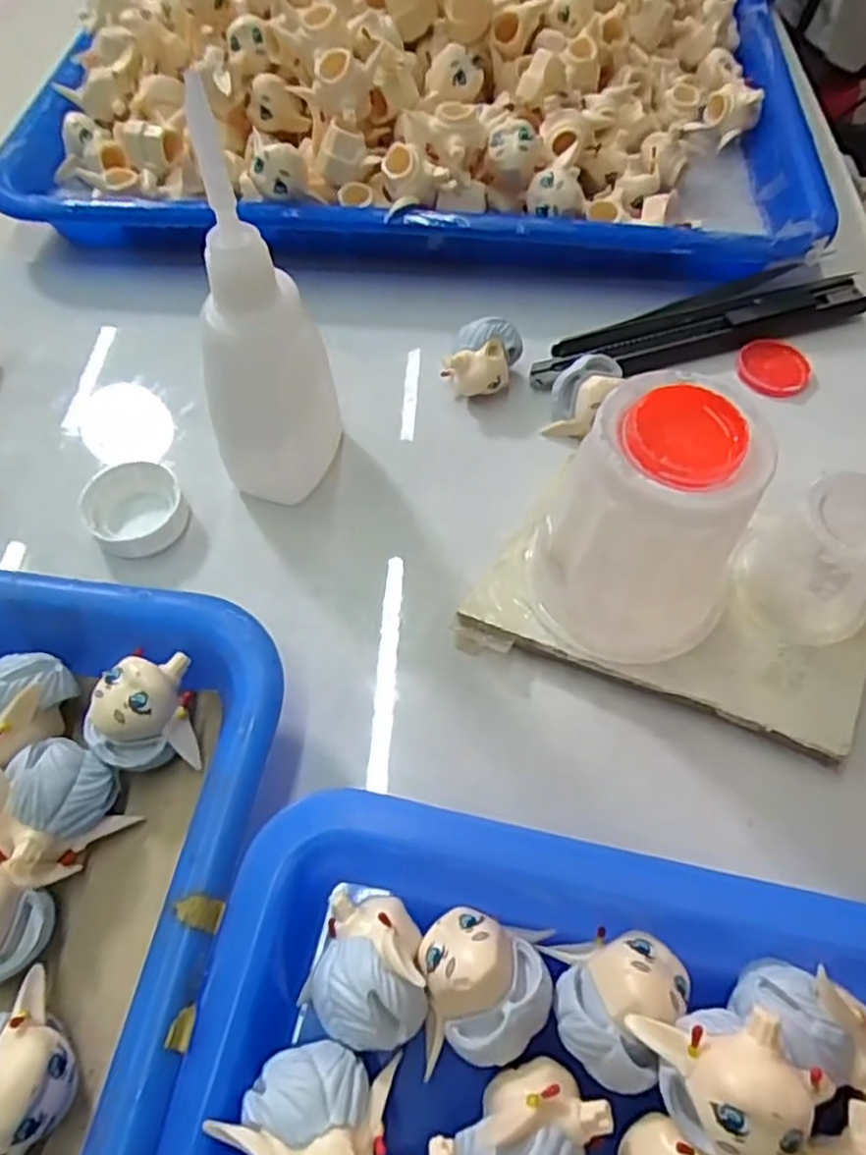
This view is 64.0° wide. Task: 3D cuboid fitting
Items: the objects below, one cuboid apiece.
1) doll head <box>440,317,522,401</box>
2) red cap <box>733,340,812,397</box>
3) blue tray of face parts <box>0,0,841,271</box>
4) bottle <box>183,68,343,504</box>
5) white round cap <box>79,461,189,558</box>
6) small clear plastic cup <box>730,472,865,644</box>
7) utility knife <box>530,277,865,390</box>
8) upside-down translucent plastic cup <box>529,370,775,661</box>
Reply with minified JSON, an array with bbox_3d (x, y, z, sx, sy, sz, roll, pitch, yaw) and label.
[{"bbox_3d":[0.017,-0.075,0.244,0.026,0.026,0.020,8,61,4],"label":"doll head"},{"bbox_3d":[0.127,-0.079,0.258,0.026,0.004,0.026,0,61,0],"label":"red cap"},{"bbox_3d":[-0.003,-0.227,0.311,0.333,0.079,0.233,4,61,2],"label":"blue tray of face parts"},{"bbox_3d":[-0.046,-0.064,0.188,0.034,0.111,0.027,-8,61,-5],"label":"bottle"},{"bbox_3d":[-0.095,-0.023,0.220,0.030,0.011,0.031,0,61,0],"label":"white round cap"},{"bbox_3d":[0.103,-0.004,0.187,0.029,0.043,0.035,-40,68,-20],"label":"small clear plastic cup"},{"bbox_3d":[0.102,-0.092,0.260,0.136,0.010,0.016,-17,62,-10],"label":"utility knife"},{"bbox_3d":[0.053,-0.011,0.176,0.044,0.064,0.049,-39,68,-20],"label":"upside-down translucent plastic cup"}]

